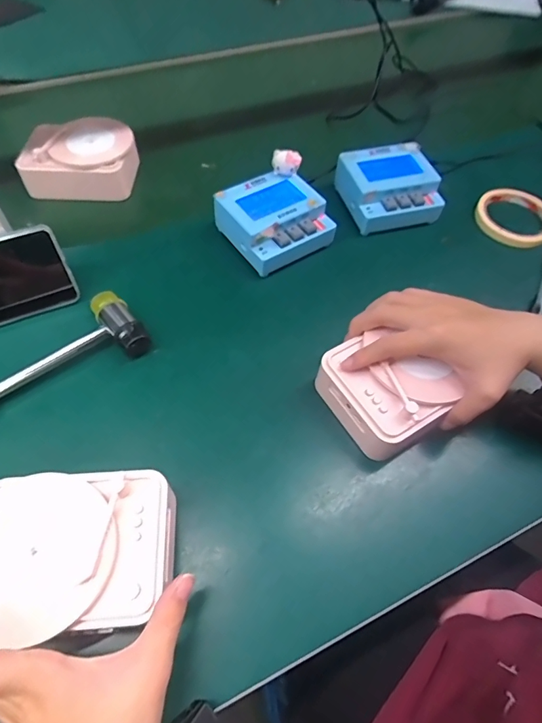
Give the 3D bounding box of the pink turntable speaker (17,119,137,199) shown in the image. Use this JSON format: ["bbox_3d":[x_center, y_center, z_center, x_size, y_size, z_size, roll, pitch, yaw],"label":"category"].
[{"bbox_3d":[-0.242,-0.258,0.552,0.132,0.050,0.095,2,57,-1],"label":"pink turntable speaker"}]

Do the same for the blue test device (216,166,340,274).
[{"bbox_3d":[0.004,-0.157,0.490,0.100,0.054,0.098,-30,63,-20],"label":"blue test device"}]

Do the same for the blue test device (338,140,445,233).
[{"bbox_3d":[0.144,-0.208,0.530,0.104,0.054,0.099,-14,59,-11],"label":"blue test device"}]

